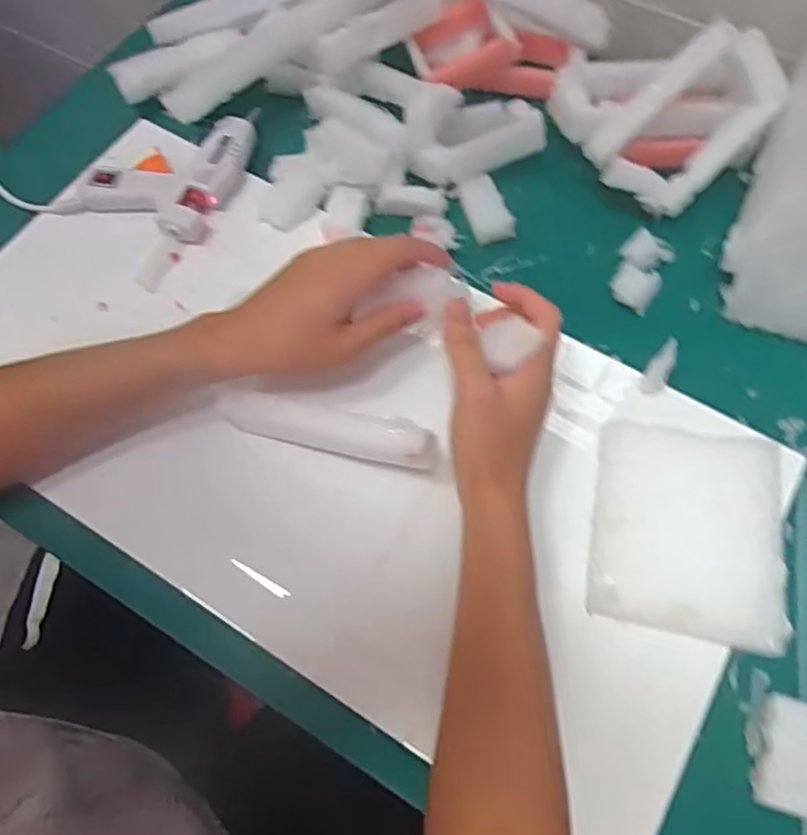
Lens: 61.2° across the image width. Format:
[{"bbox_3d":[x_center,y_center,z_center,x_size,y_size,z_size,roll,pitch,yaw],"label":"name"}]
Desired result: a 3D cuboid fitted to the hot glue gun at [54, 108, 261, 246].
[{"bbox_3d":[-0.195,-0.205,0.555,0.128,0.032,0.121,16,67,7],"label":"hot glue gun"}]

